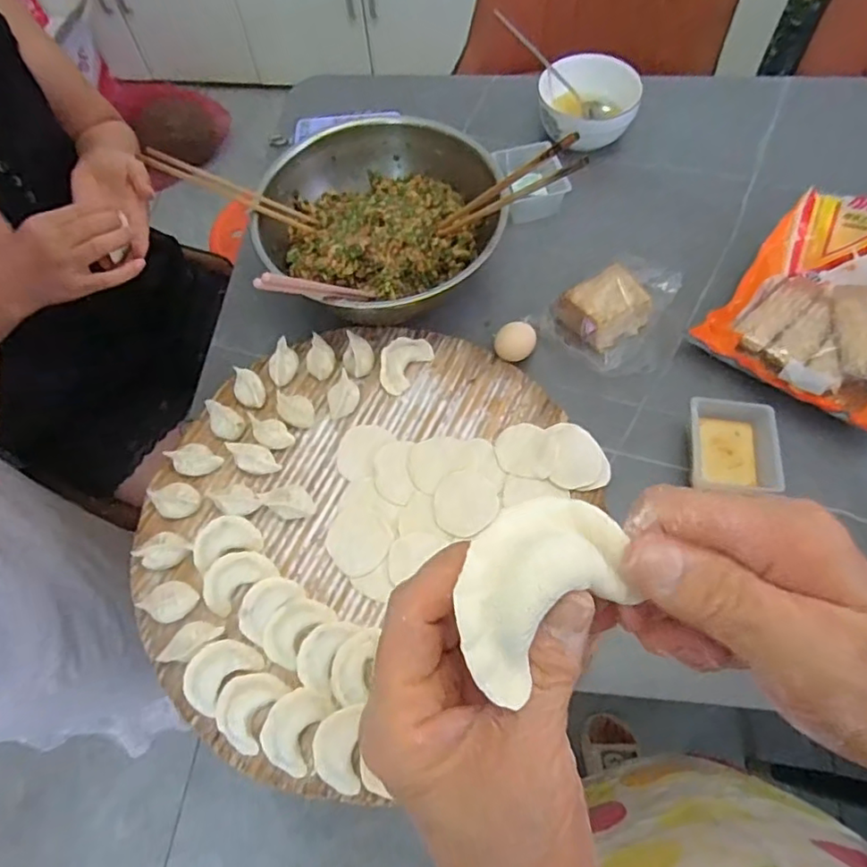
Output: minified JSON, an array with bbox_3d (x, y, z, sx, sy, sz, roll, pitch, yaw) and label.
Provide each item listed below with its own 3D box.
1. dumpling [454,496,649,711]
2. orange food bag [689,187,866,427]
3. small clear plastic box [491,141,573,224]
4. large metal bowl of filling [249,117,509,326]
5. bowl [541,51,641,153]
[{"bbox_3d":[0.032,0.043,0.170,0.058,0.018,0.043,-29,66,-11],"label":"dumpling"},{"bbox_3d":[0.426,-0.138,0.585,0.203,0.084,0.243,40,72,19],"label":"orange food bag"},{"bbox_3d":[0.119,-0.308,0.710,0.071,0.048,0.093,-18,64,-6],"label":"small clear plastic box"},{"bbox_3d":[-0.057,-0.238,0.653,0.258,0.085,0.239,-1,64,2],"label":"large metal bowl of filling"},{"bbox_3d":[0.200,-0.416,0.748,0.126,0.069,0.113,3,64,4],"label":"bowl"}]

